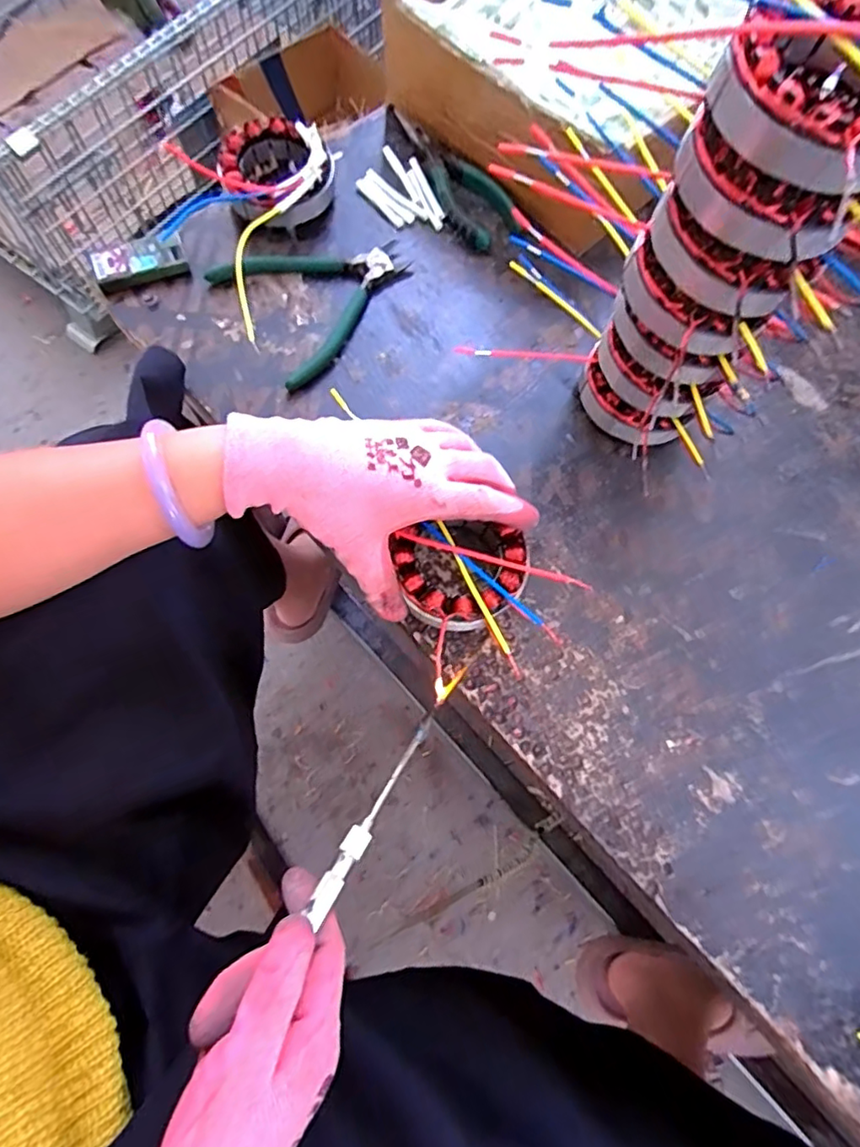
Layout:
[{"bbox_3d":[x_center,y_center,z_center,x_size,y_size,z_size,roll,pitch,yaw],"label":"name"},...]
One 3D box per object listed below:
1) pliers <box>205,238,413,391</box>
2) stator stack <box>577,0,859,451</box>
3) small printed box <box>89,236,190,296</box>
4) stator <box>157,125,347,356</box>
[{"bbox_3d":[-0.080,-0.217,0.443,0.134,0.012,0.114,-35,76,-13],"label":"pliers"},{"bbox_3d":[0.153,-0.162,0.328,0.083,0.234,0.079,34,73,9],"label":"stator stack"},{"bbox_3d":[-0.218,-0.235,0.441,0.067,0.016,0.029,-16,77,-3],"label":"small printed box"},{"bbox_3d":[-0.139,-0.289,0.451,0.105,0.048,0.161,19,72,4],"label":"stator"}]

